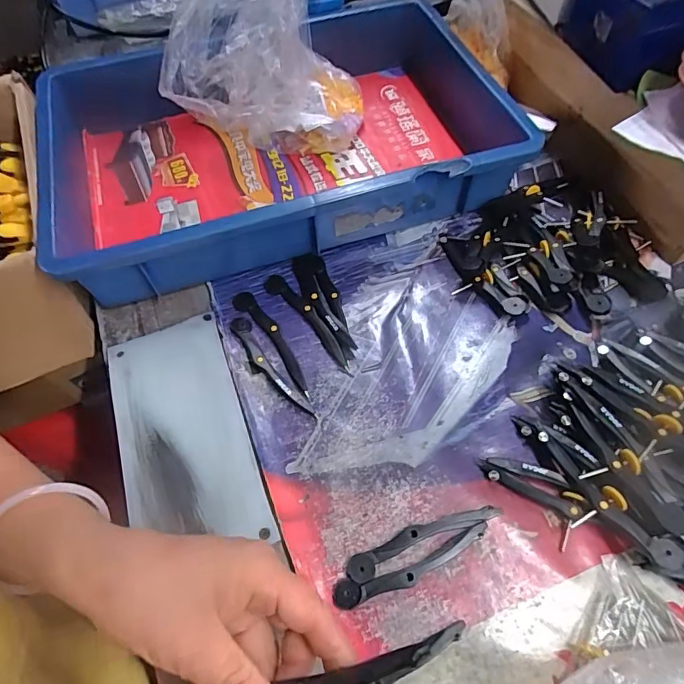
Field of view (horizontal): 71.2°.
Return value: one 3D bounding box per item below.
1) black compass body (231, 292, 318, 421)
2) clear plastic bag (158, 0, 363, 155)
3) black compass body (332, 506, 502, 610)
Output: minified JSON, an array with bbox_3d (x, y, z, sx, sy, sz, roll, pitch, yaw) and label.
[{"bbox_3d":[-0.063,0.009,0.406,0.035,0.008,0.134,-26,62,-12],"label":"black compass body"},{"bbox_3d":[-0.084,-0.299,0.485,0.203,0.179,0.130,-3,60,1],"label":"clear plastic bag"},{"bbox_3d":[0.051,0.142,0.323,0.123,0.007,0.030,-24,62,-11],"label":"black compass body"}]

